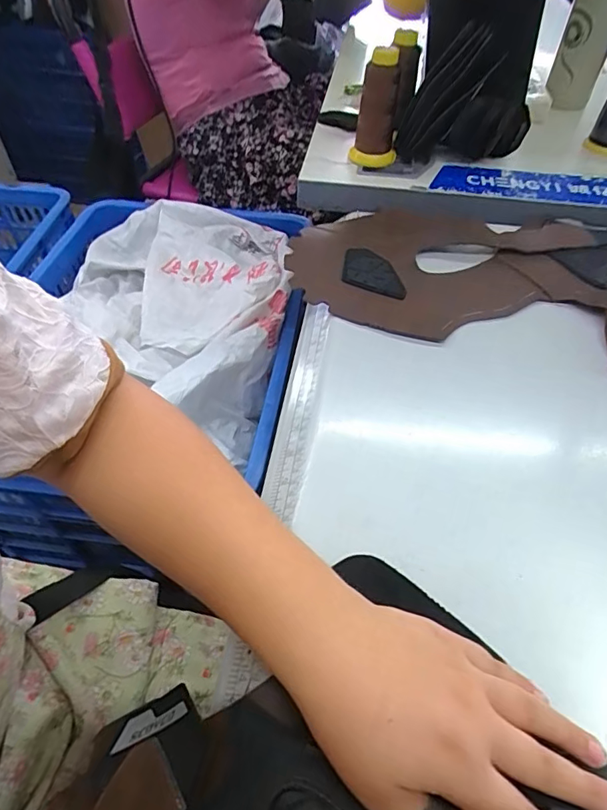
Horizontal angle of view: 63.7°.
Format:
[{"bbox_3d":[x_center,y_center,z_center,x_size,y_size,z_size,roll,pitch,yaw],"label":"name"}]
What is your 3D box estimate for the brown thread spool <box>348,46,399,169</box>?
[{"bbox_3d":[0.092,-0.366,0.611,0.054,0.123,0.052,5,50,4],"label":"brown thread spool"}]

